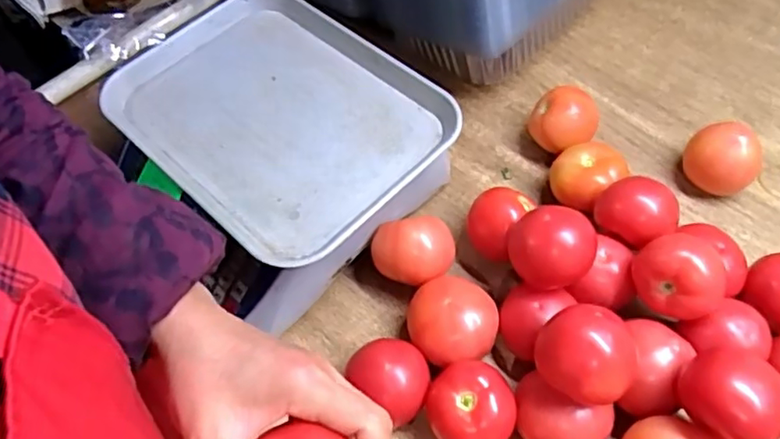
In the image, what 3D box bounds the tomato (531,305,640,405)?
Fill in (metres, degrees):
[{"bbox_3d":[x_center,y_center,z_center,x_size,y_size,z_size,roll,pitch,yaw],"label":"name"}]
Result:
[{"bbox_3d":[0.137,0.097,0.418,0.063,0.056,0.059,-2,58,2],"label":"tomato"}]

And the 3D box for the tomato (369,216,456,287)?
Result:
[{"bbox_3d":[0.020,0.032,0.515,0.071,0.065,0.053,-11,57,-2],"label":"tomato"}]

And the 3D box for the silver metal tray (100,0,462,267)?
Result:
[{"bbox_3d":[-0.102,-0.101,0.520,0.287,0.017,0.212,37,67,23],"label":"silver metal tray"}]

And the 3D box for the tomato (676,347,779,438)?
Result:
[{"bbox_3d":[0.227,0.117,0.395,0.063,0.045,0.059,-2,58,2],"label":"tomato"}]

